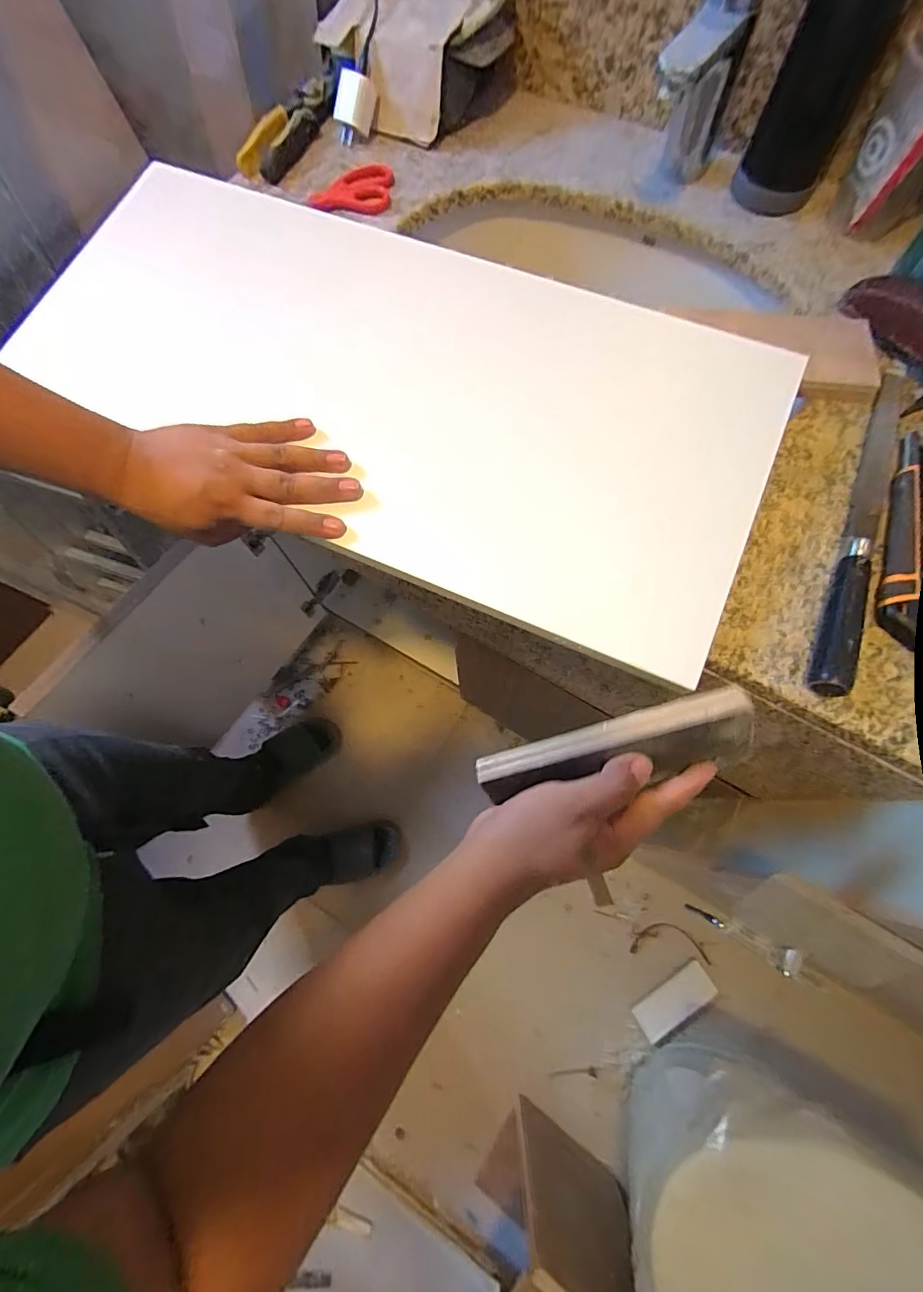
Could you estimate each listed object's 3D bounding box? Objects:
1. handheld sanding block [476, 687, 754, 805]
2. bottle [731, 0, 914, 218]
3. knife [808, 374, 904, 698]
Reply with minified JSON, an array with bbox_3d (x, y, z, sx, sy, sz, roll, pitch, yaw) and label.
[{"bbox_3d":[0.099,0.071,0.306,0.175,0.043,0.043,-14,71,9],"label":"handheld sanding block"},{"bbox_3d":[0.337,-0.547,0.384,0.081,0.265,0.083,25,74,10],"label":"bottle"},{"bbox_3d":[0.326,-0.102,0.365,0.032,0.025,0.317,24,74,10],"label":"knife"}]

